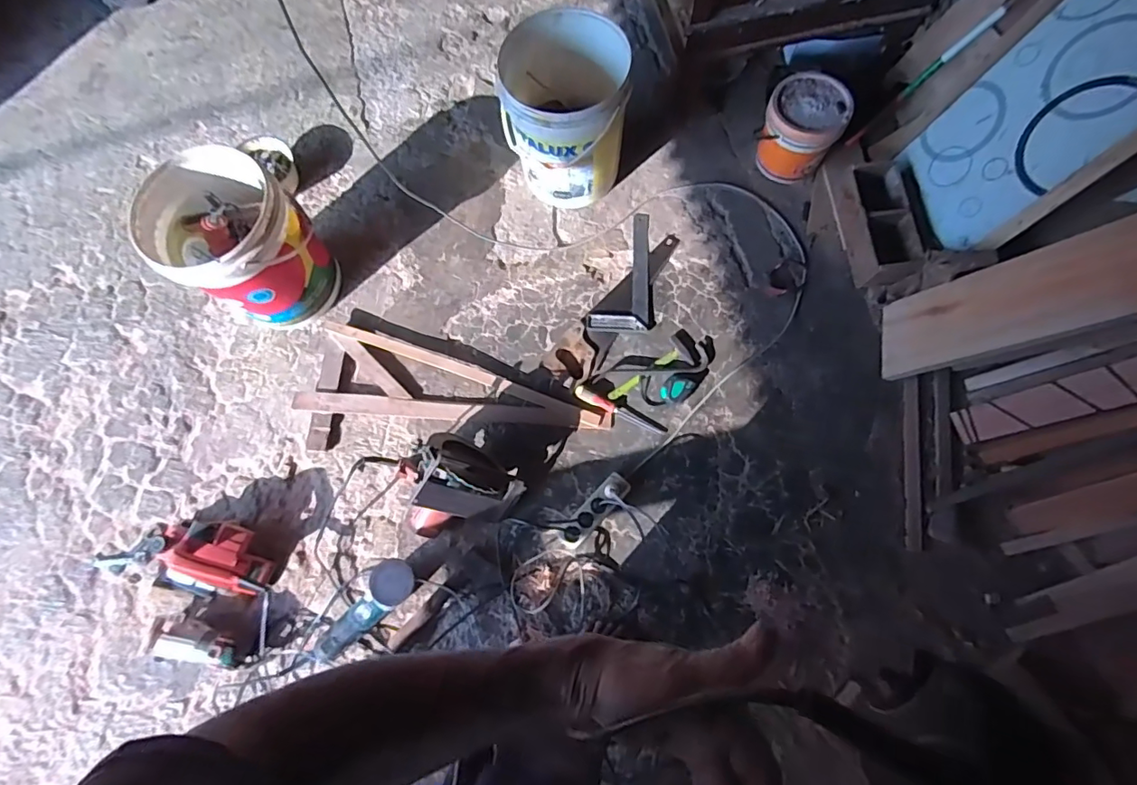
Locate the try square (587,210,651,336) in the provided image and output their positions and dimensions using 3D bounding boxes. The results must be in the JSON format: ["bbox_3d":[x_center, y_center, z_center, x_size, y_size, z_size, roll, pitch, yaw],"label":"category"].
[{"bbox_3d":[0.137,-0.323,1.449,0.164,0.018,0.353,0,73,2],"label":"try square"}]

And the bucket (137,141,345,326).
[{"bbox_3d":[-0.788,-0.353,1.340,0.314,0.353,0.307,40,79,13],"label":"bucket"}]

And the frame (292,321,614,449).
[{"bbox_3d":[-0.296,0.059,1.344,0.760,0.040,0.305,15,75,7],"label":"frame"}]

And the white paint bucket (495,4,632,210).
[{"bbox_3d":[-0.012,-0.701,1.397,0.313,0.369,0.292,-1,73,2],"label":"white paint bucket"}]

